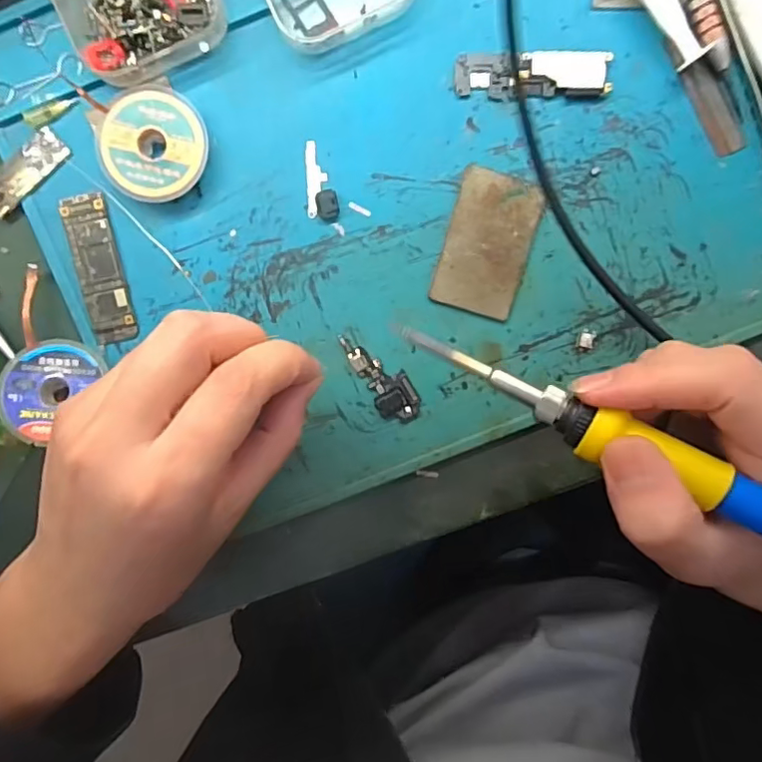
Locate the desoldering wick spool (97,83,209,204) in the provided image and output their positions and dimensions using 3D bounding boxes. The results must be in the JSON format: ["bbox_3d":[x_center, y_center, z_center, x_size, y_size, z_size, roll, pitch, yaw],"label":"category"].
[{"bbox_3d":[-0.095,-0.099,0.240,0.044,0.012,0.044,0,98,0],"label":"desoldering wick spool"}]

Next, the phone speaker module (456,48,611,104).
[{"bbox_3d":[0.064,-0.130,0.241,0.064,0.004,0.019,-2,98,0],"label":"phone speaker module"}]

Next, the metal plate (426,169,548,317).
[{"bbox_3d":[0.047,-0.060,0.249,0.037,0.004,0.059,15,97,-2],"label":"metal plate"}]

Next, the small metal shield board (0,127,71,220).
[{"bbox_3d":[-0.155,-0.090,0.245,0.043,0.004,0.015,-41,96,5],"label":"small metal shield board"}]

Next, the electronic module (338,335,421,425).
[{"bbox_3d":[0.001,-0.002,0.255,0.019,0.004,0.047,-31,96,4],"label":"electronic module"}]

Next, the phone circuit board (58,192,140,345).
[{"bbox_3d":[-0.124,-0.049,0.249,0.019,0.005,0.064,-12,97,2],"label":"phone circuit board"}]

